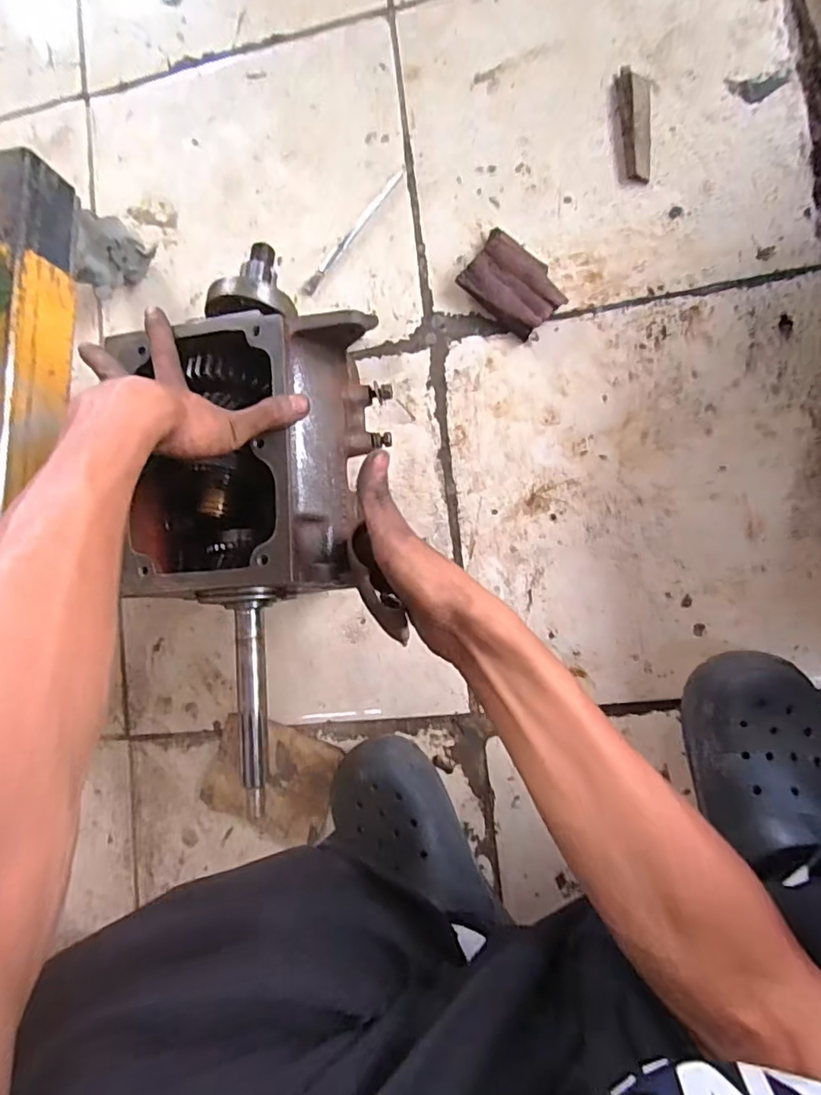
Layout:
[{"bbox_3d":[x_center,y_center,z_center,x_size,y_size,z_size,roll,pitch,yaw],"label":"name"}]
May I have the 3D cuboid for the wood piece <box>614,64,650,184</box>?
[{"bbox_3d":[0.234,-0.439,0.569,0.031,0.011,0.122,-7,85,9],"label":"wood piece"}]

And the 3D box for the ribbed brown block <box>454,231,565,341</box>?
[{"bbox_3d":[0.108,-0.275,0.580,0.104,0.024,0.070,44,94,10],"label":"ribbed brown block"}]

